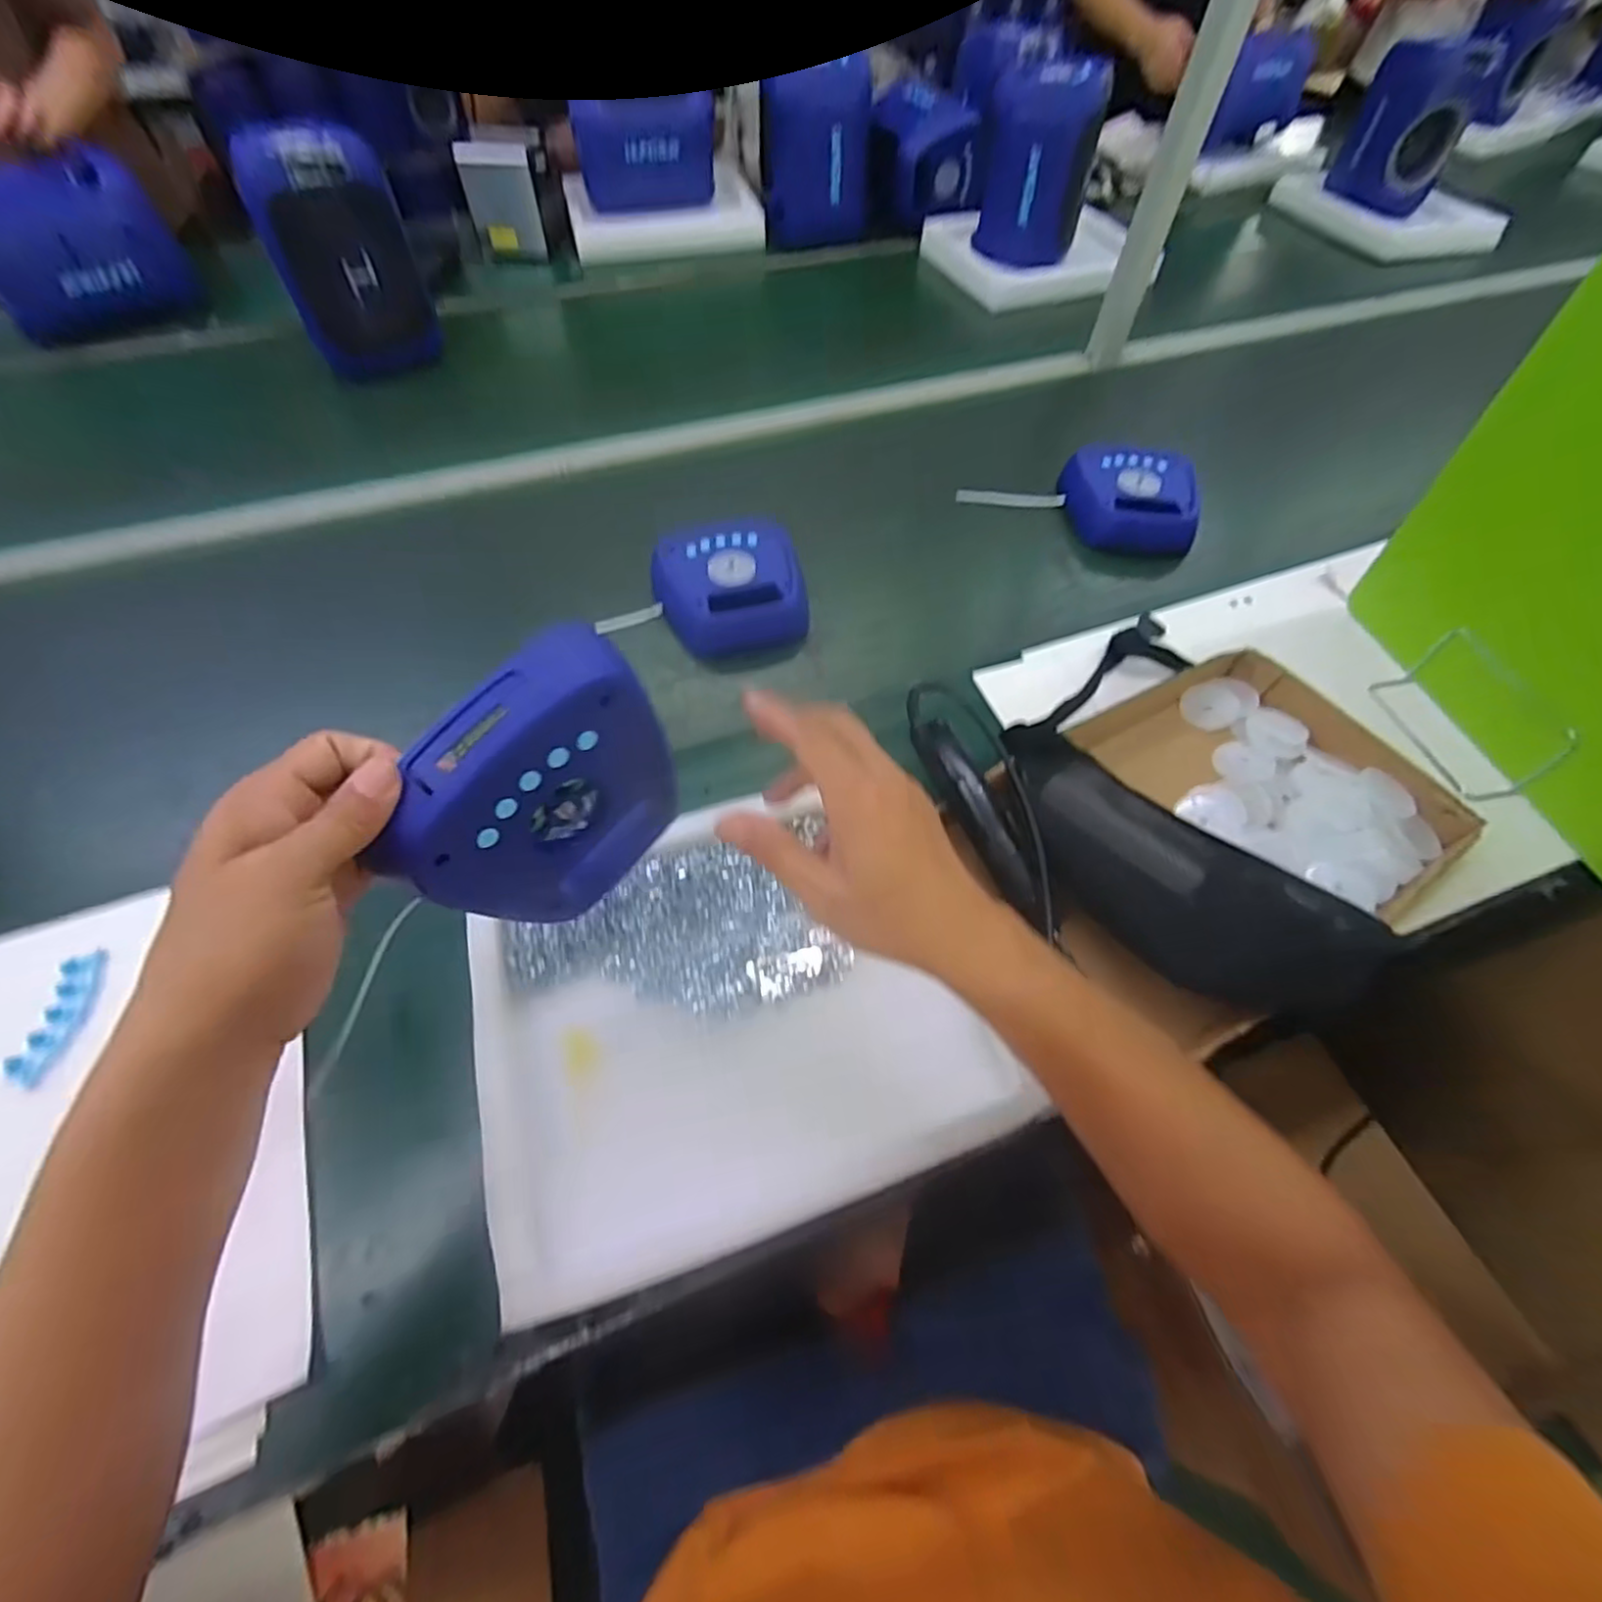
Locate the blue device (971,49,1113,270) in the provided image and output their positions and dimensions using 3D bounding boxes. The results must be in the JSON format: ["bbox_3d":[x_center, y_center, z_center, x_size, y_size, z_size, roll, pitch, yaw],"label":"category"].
[{"bbox_3d":[0.398,-1.086,1.180,0.187,0.239,0.182,12,57,6],"label":"blue device"}]

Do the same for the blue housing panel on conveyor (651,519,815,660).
[{"bbox_3d":[-0.076,-0.241,0.766,0.167,0.045,0.174,-10,58,-8],"label":"blue housing panel on conveyor"}]

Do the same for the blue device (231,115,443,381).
[{"bbox_3d":[-0.635,-0.755,0.977,0.169,0.293,0.119,-19,59,-14],"label":"blue device"}]

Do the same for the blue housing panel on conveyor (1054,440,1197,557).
[{"bbox_3d":[0.412,-0.383,0.878,0.159,0.064,0.162,-1,57,-2],"label":"blue housing panel on conveyor"}]

